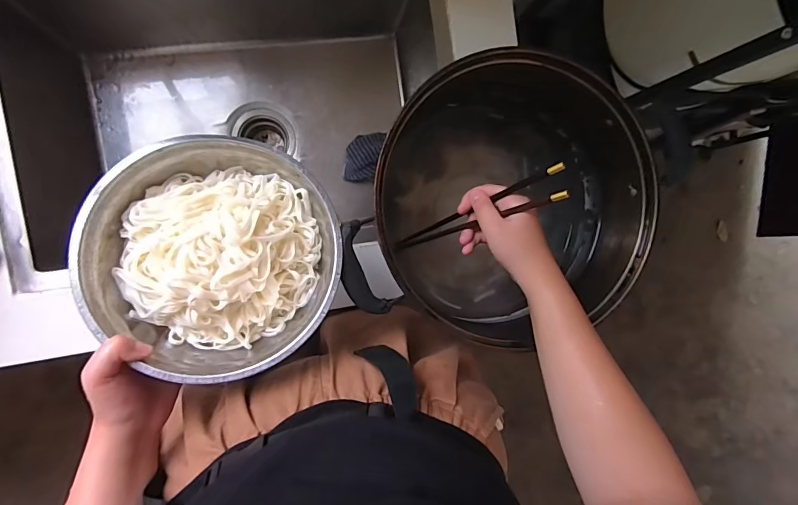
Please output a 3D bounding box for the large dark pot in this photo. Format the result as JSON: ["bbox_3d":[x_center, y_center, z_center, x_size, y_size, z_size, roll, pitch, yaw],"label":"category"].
[{"bbox_3d":[0.120,-0.058,0.526,0.304,0.176,0.330,0,90,-9],"label":"large dark pot"}]

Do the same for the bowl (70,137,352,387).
[{"bbox_3d":[-0.170,0.002,0.399,0.217,0.068,0.213,0,90,-9],"label":"bowl"}]

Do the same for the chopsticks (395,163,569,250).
[{"bbox_3d":[0.076,-0.038,0.470,0.023,0.231,0.029,-30,96,-46],"label":"chopsticks"}]

